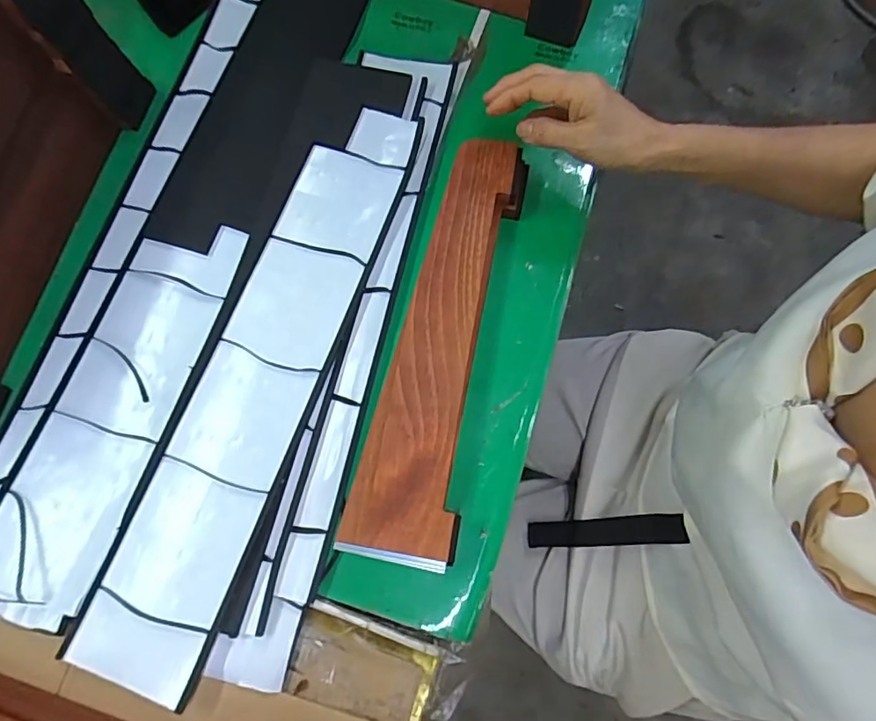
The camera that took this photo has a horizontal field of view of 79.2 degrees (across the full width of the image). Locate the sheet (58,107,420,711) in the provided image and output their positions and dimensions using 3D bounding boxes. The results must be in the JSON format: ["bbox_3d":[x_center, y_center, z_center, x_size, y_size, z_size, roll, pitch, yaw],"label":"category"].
[{"bbox_3d":[-0.134,-0.003,0.420,0.094,0.010,0.469,18,74,6],"label":"sheet"}]

